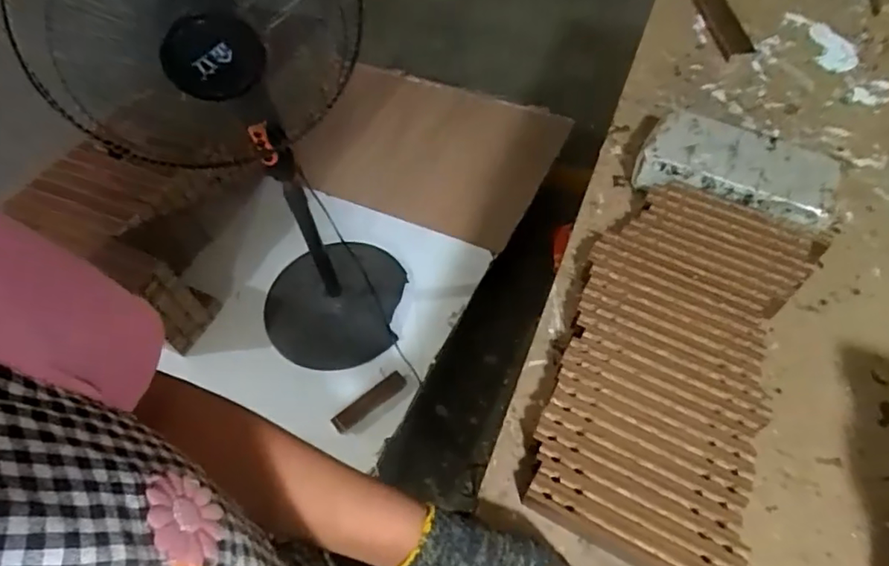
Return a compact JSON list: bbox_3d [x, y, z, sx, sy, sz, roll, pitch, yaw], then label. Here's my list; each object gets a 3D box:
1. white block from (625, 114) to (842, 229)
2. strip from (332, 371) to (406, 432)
[{"bbox_3d":[0.318,-0.119,0.626,0.198,0.064,0.098,21,61,16],"label":"white block"},{"bbox_3d":[-0.165,0.263,1.239,0.178,0.008,0.042,-36,70,-8],"label":"strip"}]

